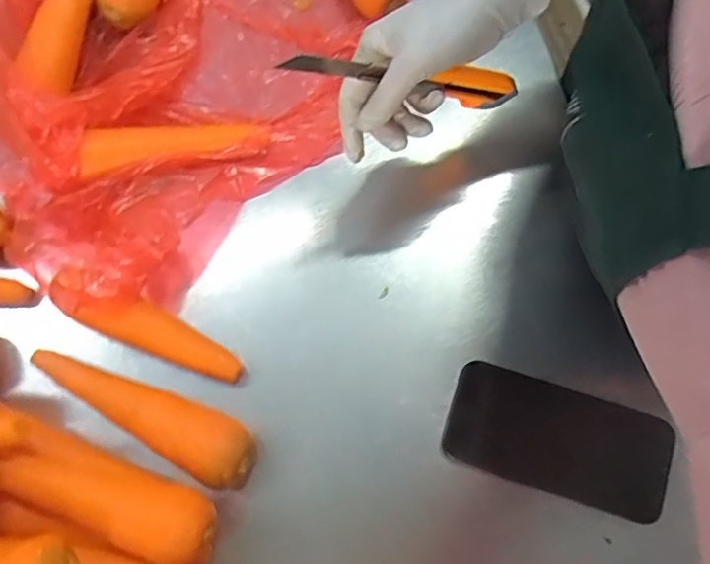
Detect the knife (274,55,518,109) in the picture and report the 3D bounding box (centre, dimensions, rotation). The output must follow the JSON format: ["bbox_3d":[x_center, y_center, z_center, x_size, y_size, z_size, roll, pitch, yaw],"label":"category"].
[{"bbox_3d":[0.040,-0.137,0.420,0.207,0.039,0.009,-7,70,-35],"label":"knife"}]

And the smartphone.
[{"bbox_3d":[0.153,0.119,0.463,0.160,0.016,0.078,16,74,6],"label":"smartphone"}]

